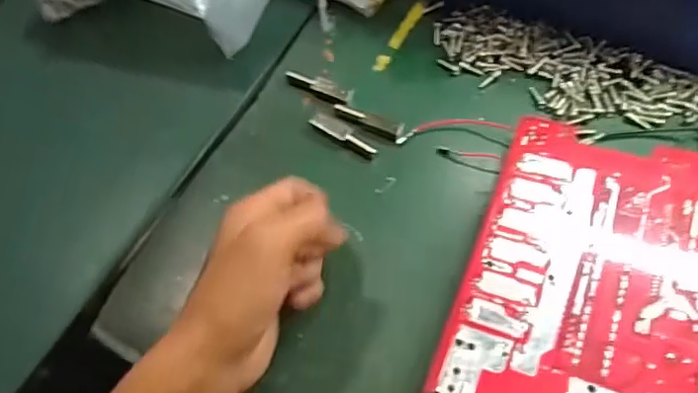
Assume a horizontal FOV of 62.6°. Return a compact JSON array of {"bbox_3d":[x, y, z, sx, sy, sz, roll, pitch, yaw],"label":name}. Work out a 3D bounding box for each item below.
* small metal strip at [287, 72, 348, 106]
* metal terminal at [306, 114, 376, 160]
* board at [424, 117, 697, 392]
[{"bbox_3d":[-0.023,-0.082,0.423,0.049,0.005,0.015,26,70,12],"label":"small metal strip"},{"bbox_3d":[-0.003,-0.044,0.410,0.051,0.004,0.015,31,71,14],"label":"metal terminal"},{"bbox_3d":[0.138,0.046,0.341,0.128,0.055,0.194,20,69,10],"label":"board"}]

